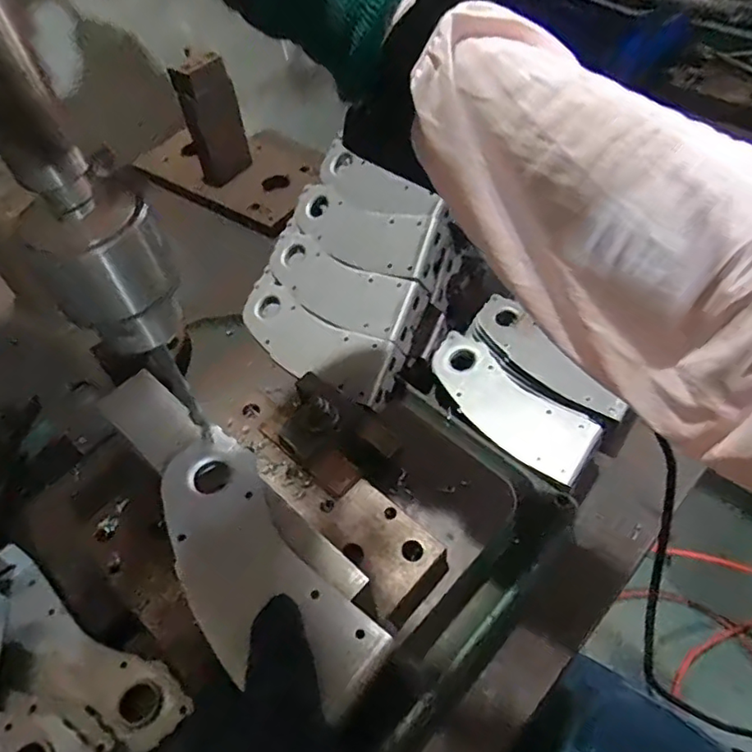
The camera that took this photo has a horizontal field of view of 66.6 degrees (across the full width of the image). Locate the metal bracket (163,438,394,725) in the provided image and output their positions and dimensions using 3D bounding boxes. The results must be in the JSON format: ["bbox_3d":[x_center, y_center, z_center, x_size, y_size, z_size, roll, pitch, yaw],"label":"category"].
[{"bbox_3d":[-0.067,0.098,0.302,0.070,0.005,0.166,-38,57,-22],"label":"metal bracket"}]

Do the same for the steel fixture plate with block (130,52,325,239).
[{"bbox_3d":[-0.220,-0.345,0.796,0.283,0.149,0.159,26,59,21],"label":"steel fixture plate with block"}]

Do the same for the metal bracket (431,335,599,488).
[{"bbox_3d":[0.118,0.022,0.523,0.063,0.017,0.176,-36,60,-21],"label":"metal bracket"}]

